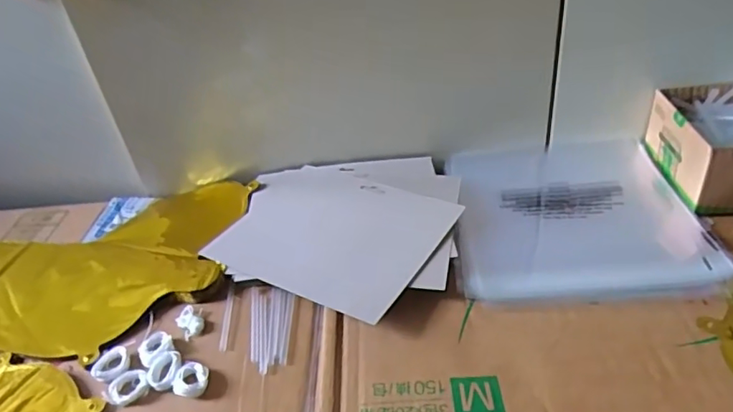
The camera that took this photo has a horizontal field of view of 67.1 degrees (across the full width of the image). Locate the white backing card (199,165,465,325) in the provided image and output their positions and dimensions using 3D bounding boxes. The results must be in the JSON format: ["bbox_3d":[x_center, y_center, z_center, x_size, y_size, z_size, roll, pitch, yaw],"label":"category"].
[{"bbox_3d":[-0.028,0.024,0.520,0.185,0.010,0.160,19,47,26],"label":"white backing card"}]

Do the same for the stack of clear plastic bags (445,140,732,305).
[{"bbox_3d":[0.192,0.001,0.529,0.212,0.017,0.235,-2,38,6],"label":"stack of clear plastic bags"}]

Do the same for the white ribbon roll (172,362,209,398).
[{"bbox_3d":[-0.128,0.127,0.406,0.023,0.009,0.025,-4,38,3],"label":"white ribbon roll"}]

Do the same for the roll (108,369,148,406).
[{"bbox_3d":[-0.180,0.136,0.418,0.028,0.004,0.028,-4,38,3],"label":"roll"}]

